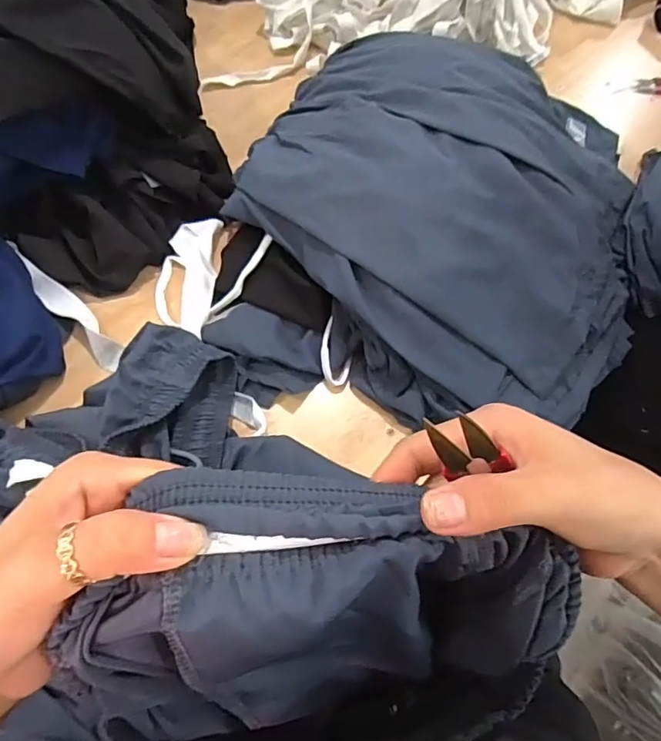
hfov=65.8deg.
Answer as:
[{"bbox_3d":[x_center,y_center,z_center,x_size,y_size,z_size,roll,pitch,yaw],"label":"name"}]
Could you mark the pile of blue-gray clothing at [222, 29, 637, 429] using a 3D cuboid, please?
[{"bbox_3d":[0.136,-0.187,0.546,0.417,0.116,0.447,1,65,-2],"label":"pile of blue-gray clothing"}]

